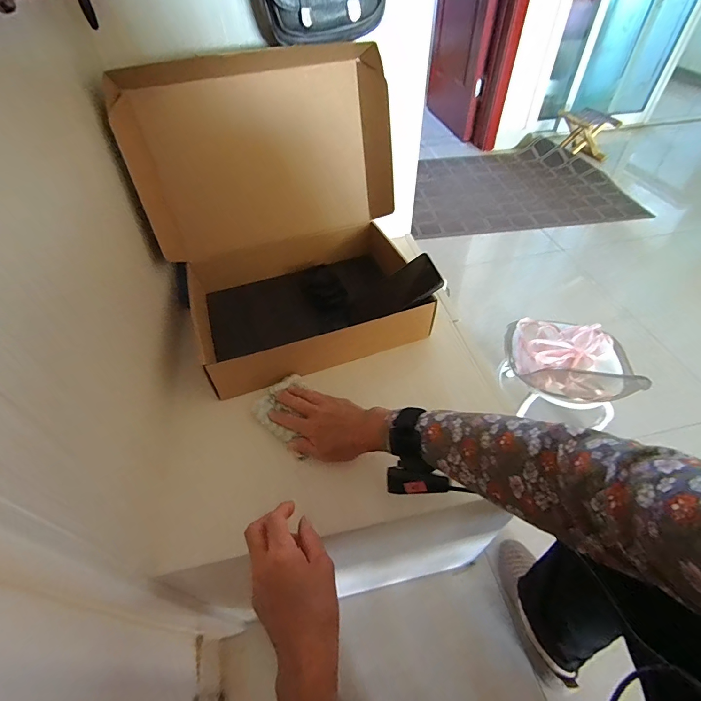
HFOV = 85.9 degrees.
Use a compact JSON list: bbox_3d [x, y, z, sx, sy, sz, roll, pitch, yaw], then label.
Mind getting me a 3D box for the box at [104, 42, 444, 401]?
[{"bbox_3d":[-0.092,-0.204,0.582,0.372,0.318,0.348,-19,51,-15],"label":"box"}]

